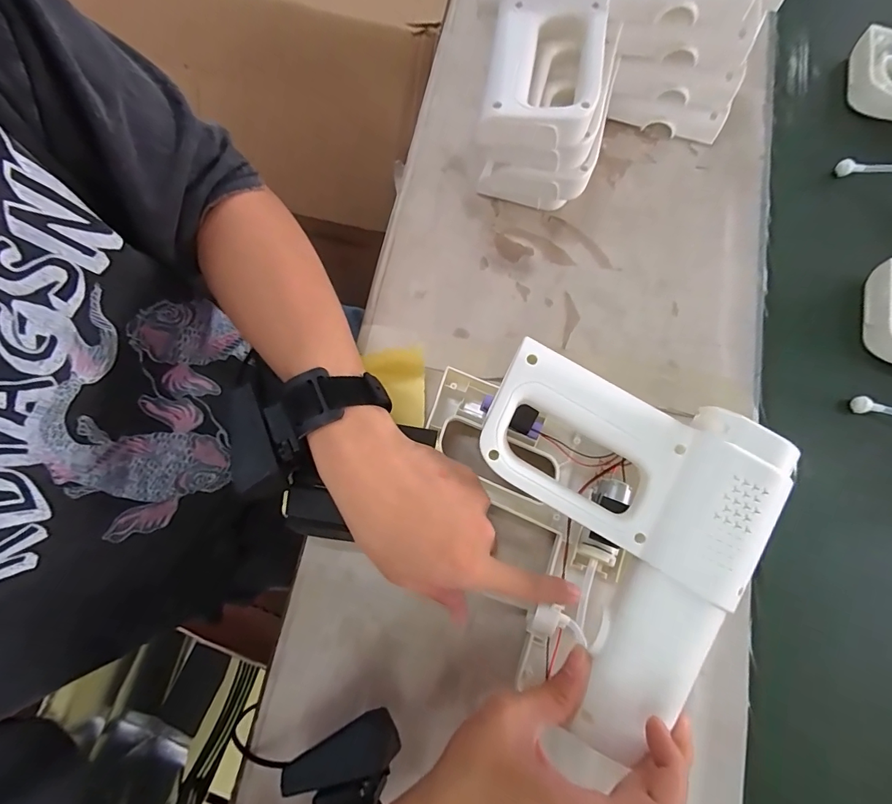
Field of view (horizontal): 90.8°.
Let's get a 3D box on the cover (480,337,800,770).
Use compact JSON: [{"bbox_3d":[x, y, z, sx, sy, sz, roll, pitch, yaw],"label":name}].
[{"bbox_3d":[0.086,0.083,0.255,0.166,0.042,0.194,23,78,5],"label":"cover"}]

